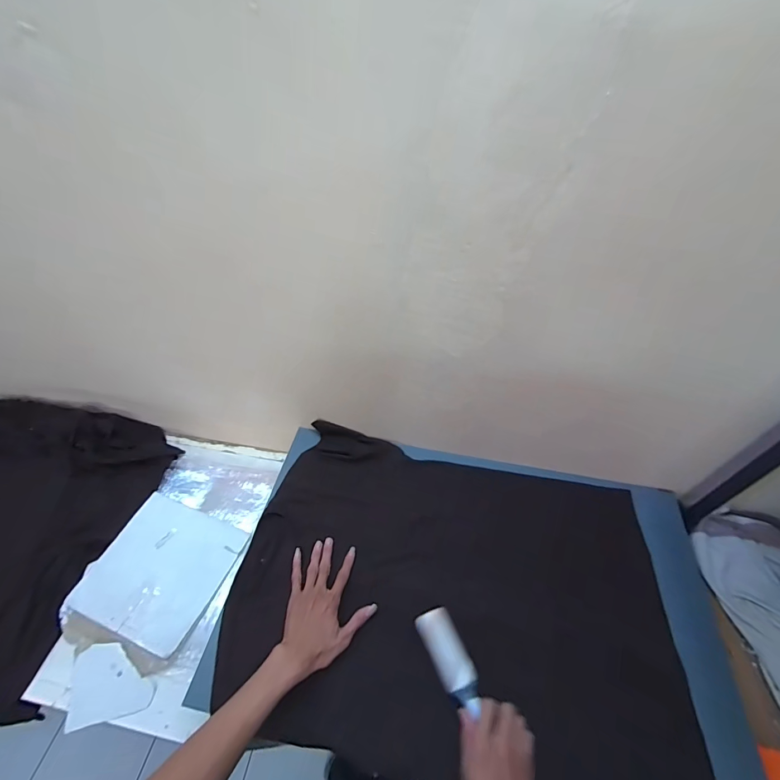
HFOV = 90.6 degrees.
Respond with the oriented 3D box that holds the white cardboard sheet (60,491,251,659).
[{"bbox_3d":[-0.465,0.365,0.792,0.254,0.017,0.253,20,47,8],"label":"white cardboard sheet"}]

